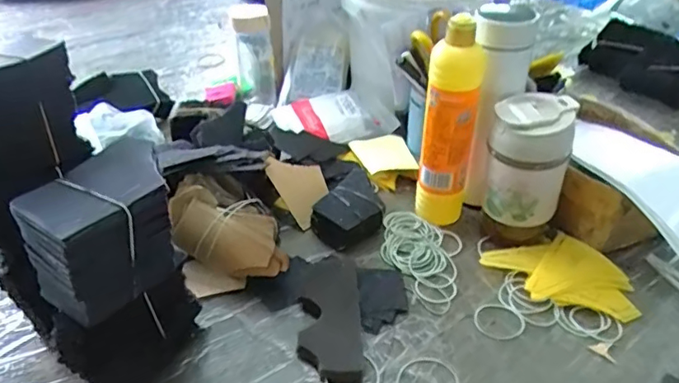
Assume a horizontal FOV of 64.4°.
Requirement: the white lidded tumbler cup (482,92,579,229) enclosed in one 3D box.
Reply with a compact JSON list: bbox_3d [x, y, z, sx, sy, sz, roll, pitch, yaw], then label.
[{"bbox_3d":[0.197,-0.031,0.565,0.077,0.121,0.073,0,36,0],"label":"white lidded tumbler cup"}]

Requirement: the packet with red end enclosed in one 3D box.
[{"bbox_3d":[-0.010,-0.114,0.804,0.167,0.034,0.104,-8,37,-10],"label":"packet with red end"}]

